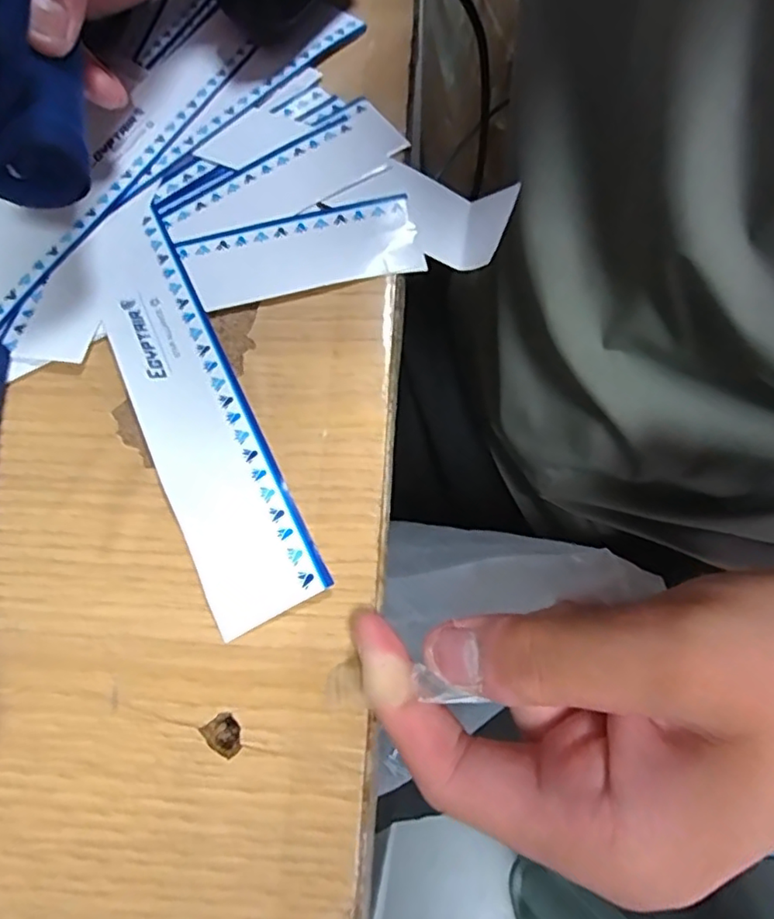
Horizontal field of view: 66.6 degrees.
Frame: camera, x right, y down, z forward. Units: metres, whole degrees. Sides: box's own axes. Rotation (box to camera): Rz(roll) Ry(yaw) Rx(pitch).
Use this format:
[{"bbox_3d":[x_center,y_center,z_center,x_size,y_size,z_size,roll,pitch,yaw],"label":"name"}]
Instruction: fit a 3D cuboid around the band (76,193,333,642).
[{"bbox_3d":[-0.070,-0.025,0.199,0.034,0.004,0.168,-26,68,-8],"label":"band"}]

